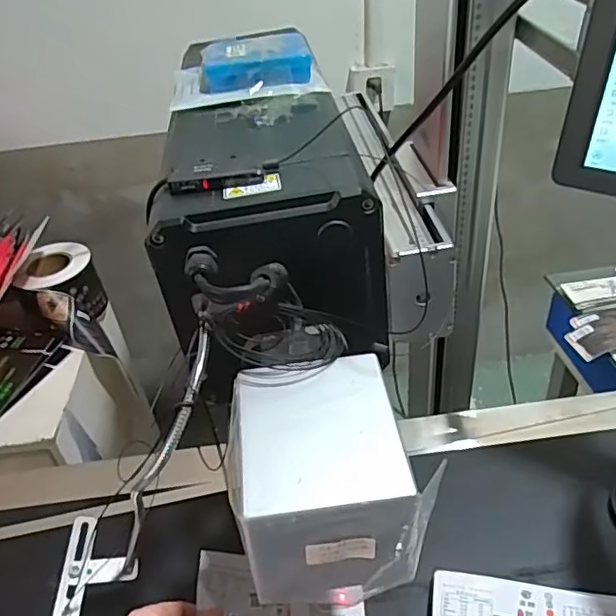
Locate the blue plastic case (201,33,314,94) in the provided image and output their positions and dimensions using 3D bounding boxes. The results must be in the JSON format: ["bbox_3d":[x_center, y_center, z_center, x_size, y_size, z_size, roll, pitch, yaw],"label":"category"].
[{"bbox_3d":[-0.056,-0.258,0.605,0.112,0.033,0.095,-9,38,-6],"label":"blue plastic case"}]

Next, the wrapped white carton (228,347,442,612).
[{"bbox_3d":[0.005,0.108,0.366,0.112,0.083,0.124,-8,38,-4],"label":"wrapped white carton"}]

